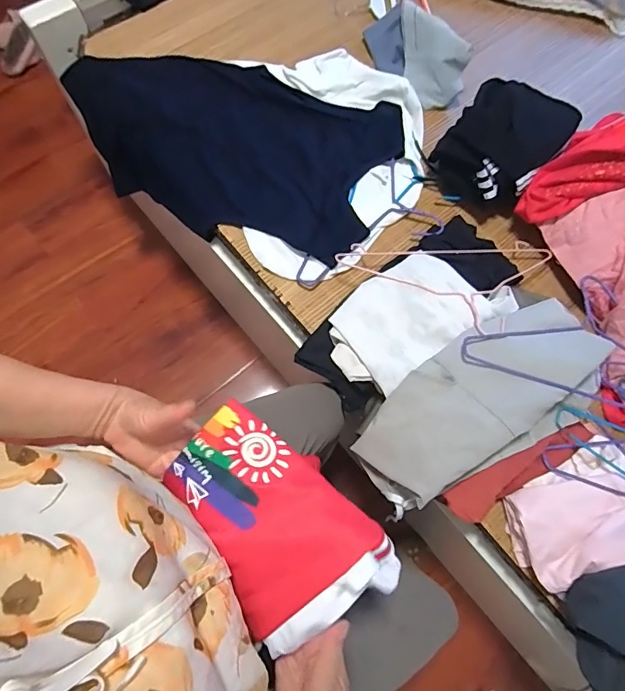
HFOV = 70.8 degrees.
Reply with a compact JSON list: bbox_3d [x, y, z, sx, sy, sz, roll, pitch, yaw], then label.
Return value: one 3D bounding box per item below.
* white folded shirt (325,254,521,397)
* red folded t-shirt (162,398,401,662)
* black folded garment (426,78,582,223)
[{"bbox_3d":[0.152,-0.051,0.672,0.277,0.040,0.160,-33,76,-12],"label":"white folded shirt"},{"bbox_3d":[-0.042,0.160,0.407,0.149,0.040,0.205,-34,76,-13],"label":"red folded t-shirt"},{"bbox_3d":[0.338,-0.360,0.781,0.170,0.090,0.234,38,74,10],"label":"black folded garment"}]

